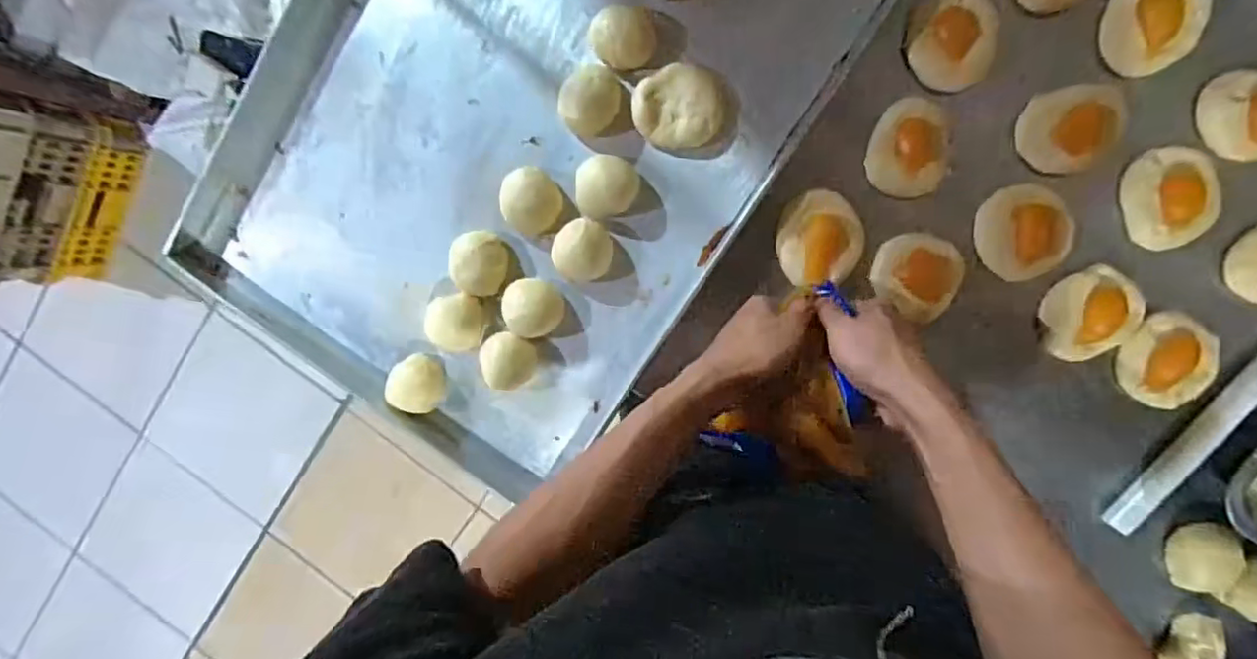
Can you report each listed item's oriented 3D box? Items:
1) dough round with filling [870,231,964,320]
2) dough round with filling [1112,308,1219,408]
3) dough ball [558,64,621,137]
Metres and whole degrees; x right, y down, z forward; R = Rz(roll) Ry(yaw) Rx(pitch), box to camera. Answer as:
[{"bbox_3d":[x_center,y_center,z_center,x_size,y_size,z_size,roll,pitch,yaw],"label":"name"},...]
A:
[{"bbox_3d":[0.246,-0.047,0.526,0.068,0.028,0.069,1,96,8],"label":"dough round with filling"},{"bbox_3d":[0.444,0.026,0.504,0.069,0.010,0.071,1,96,8],"label":"dough round with filling"},{"bbox_3d":[-0.032,-0.199,0.536,0.055,0.033,0.049,-38,89,10],"label":"dough ball"}]

